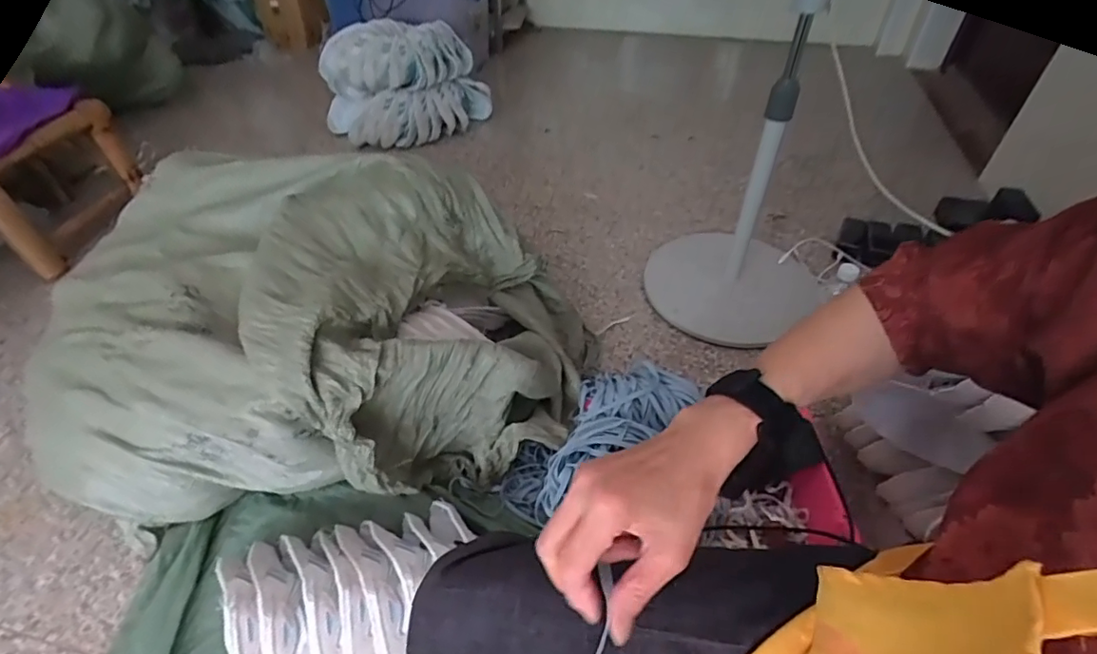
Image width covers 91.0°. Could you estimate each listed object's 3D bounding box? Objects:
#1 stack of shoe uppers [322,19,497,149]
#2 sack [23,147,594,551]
[{"bbox_3d":[-0.434,-0.752,1.669,0.503,0.324,0.158,-12,46,-11],"label":"stack of shoe uppers"},{"bbox_3d":[-0.354,0.002,0.925,0.826,0.353,0.570,-1,45,0],"label":"sack"}]

